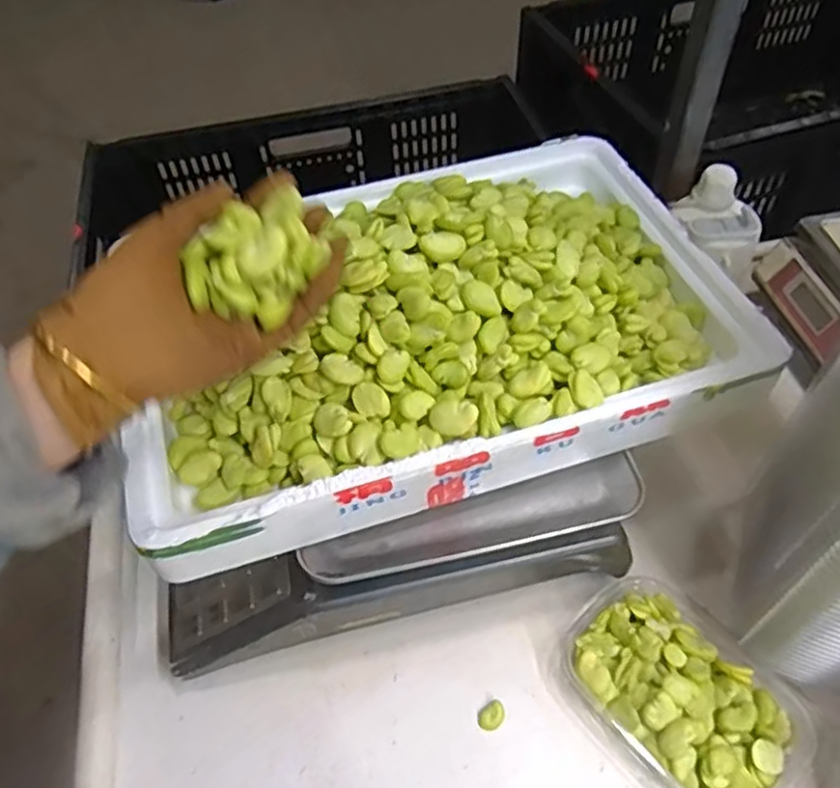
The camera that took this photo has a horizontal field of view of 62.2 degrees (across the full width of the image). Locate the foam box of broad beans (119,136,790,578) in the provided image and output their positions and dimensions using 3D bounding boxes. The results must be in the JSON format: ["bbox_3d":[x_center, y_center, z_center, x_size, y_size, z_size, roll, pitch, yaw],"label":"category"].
[{"bbox_3d":[0.009,-0.077,0.517,0.455,0.097,0.298,-16,53,-9],"label":"foam box of broad beans"}]

